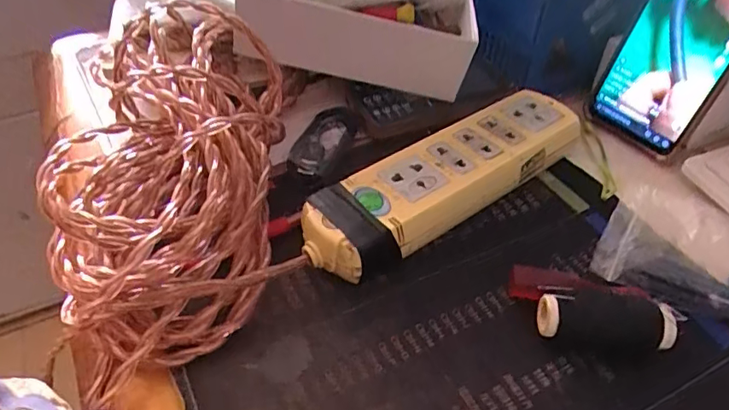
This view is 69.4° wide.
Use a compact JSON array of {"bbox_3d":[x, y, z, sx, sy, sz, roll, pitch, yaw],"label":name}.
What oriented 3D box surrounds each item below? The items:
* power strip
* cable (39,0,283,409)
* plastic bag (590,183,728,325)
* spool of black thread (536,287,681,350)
[{"bbox_3d":[0.054,-0.018,0.343,0.215,0.035,0.057,-28,51,-25],"label":"power strip"},{"bbox_3d":[-0.119,-0.030,0.321,0.133,0.078,0.277,-3,59,-1],"label":"cable"},{"bbox_3d":[0.194,0.025,0.304,0.103,0.026,0.072,16,47,16],"label":"plastic bag"},{"bbox_3d":[0.123,0.060,0.272,0.064,0.024,0.021,6,45,6],"label":"spool of black thread"}]

